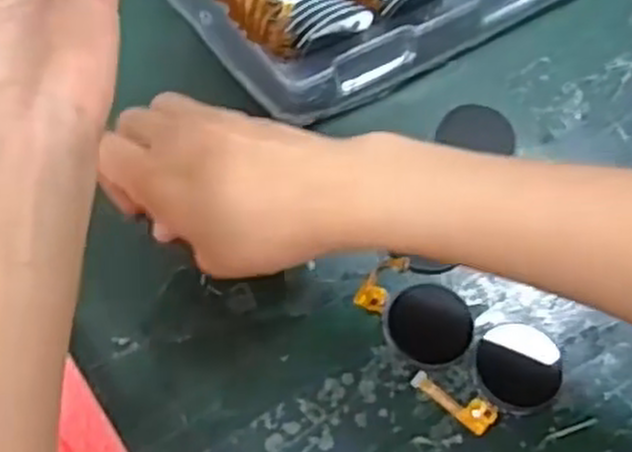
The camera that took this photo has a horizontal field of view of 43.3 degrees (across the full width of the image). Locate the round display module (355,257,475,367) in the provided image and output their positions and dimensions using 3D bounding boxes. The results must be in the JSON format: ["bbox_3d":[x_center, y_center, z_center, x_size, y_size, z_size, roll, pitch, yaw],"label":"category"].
[{"bbox_3d":[0.046,0.041,0.368,0.054,0.006,0.038,34,64,15],"label":"round display module"}]

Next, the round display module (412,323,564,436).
[{"bbox_3d":[0.082,0.068,0.356,0.065,0.004,0.039,-27,66,-17],"label":"round display module"}]

